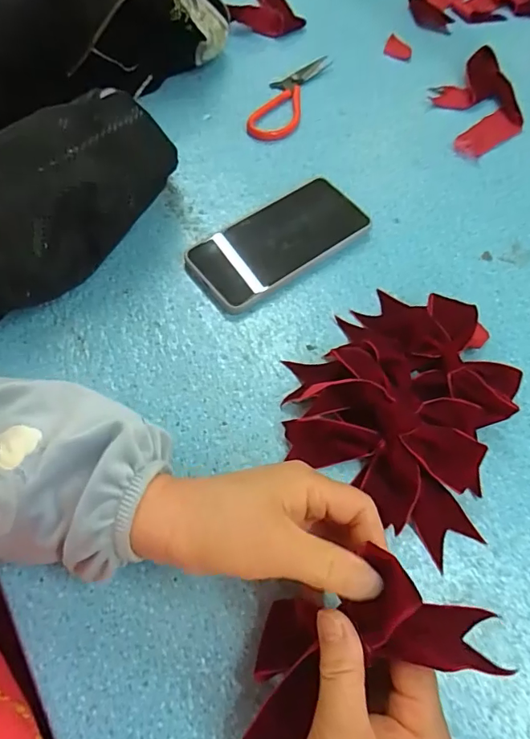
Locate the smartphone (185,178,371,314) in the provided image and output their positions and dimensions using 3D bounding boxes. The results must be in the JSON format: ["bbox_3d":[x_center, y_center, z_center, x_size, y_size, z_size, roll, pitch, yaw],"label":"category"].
[{"bbox_3d":[0.011,-0.116,0.434,0.159,0.017,0.077,-33,70,-18],"label":"smartphone"}]

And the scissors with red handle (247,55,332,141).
[{"bbox_3d":[0.026,-0.305,0.534,0.048,0.007,0.156,21,64,7],"label":"scissors with red handle"}]

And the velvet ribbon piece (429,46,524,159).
[{"bbox_3d":[0.240,-0.305,0.541,0.089,0.022,0.153,-7,64,-7],"label":"velvet ribbon piece"}]

